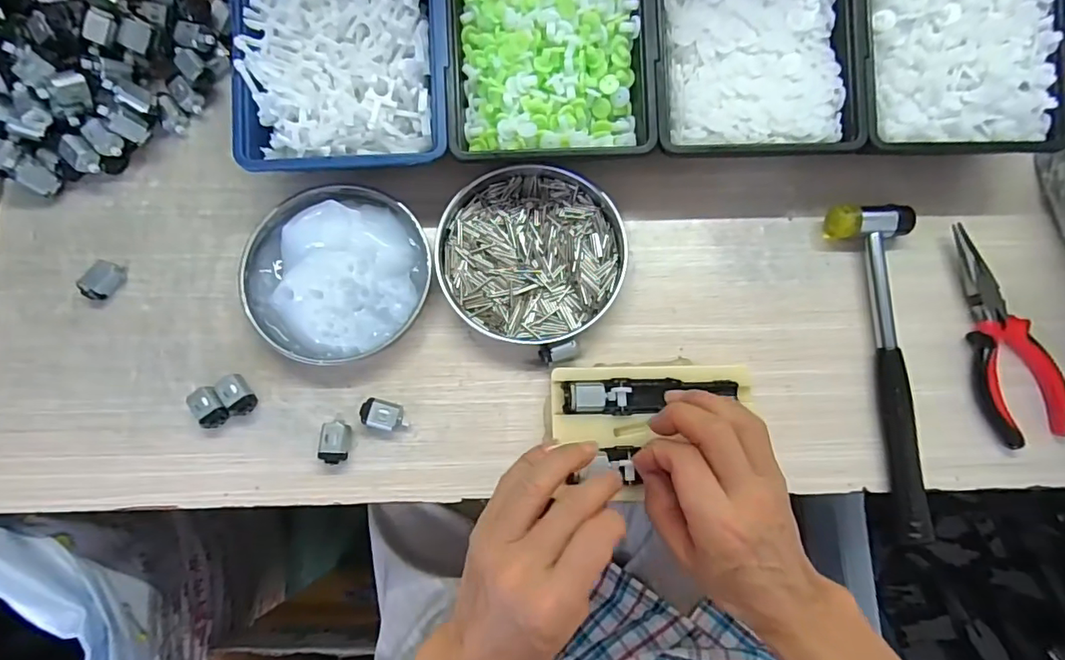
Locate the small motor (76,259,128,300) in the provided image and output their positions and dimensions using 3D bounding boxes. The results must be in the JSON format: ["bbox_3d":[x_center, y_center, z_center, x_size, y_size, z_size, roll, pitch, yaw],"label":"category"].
[{"bbox_3d":[-0.315,-0.036,0.381,0.021,0.014,0.029,22,79,4],"label":"small motor"}]

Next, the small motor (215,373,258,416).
[{"bbox_3d":[-0.207,0.045,0.366,0.017,0.015,0.030,-30,80,-7],"label":"small motor"}]

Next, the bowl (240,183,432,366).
[{"bbox_3d":[-0.142,-0.042,0.379,0.128,0.032,0.132,0,78,-1],"label":"bowl"}]

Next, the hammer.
[{"bbox_3d":[0.264,0.023,0.379,0.057,0.033,0.236,-7,79,-2],"label":"hammer"}]

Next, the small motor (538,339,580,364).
[{"bbox_3d":[0.019,0.017,0.376,0.028,0.019,0.013,-12,79,-3],"label":"small motor"}]

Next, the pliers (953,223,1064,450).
[{"bbox_3d":[0.340,0.001,0.380,0.055,0.015,0.158,-15,79,-4],"label":"pliers"}]

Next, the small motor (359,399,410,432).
[{"bbox_3d":[-0.103,0.059,0.365,0.031,0.016,0.019,14,79,2],"label":"small motor"}]

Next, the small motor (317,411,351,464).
[{"bbox_3d":[-0.137,0.075,0.362,0.018,0.013,0.033,1,78,-1],"label":"small motor"}]

